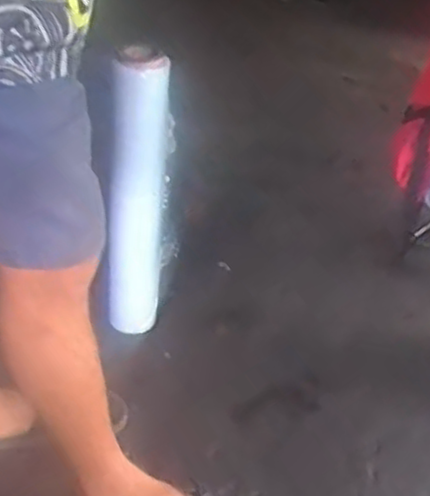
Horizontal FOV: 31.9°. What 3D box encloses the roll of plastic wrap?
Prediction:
[{"bbox_3d":[-0.133,-0.053,1.249,0.093,0.529,0.093,4,35,-3],"label":"roll of plastic wrap"}]

